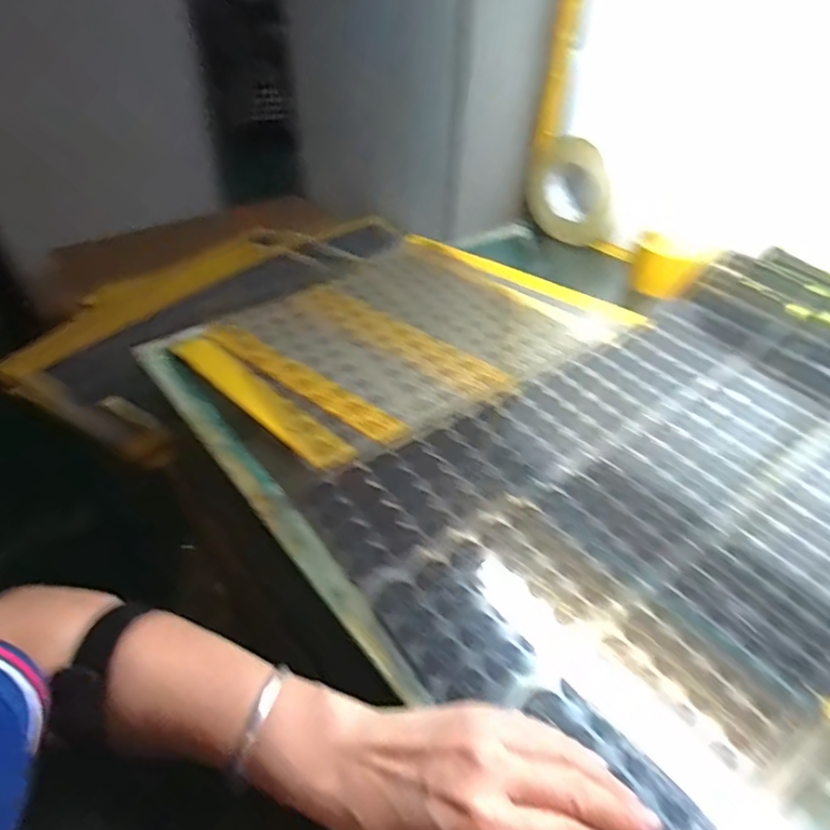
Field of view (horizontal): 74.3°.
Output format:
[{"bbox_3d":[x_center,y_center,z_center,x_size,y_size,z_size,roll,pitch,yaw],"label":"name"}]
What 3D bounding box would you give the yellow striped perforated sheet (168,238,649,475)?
[{"bbox_3d":[-0.004,-0.099,0.622,0.422,0.008,0.316,-30,49,-32],"label":"yellow striped perforated sheet"}]

